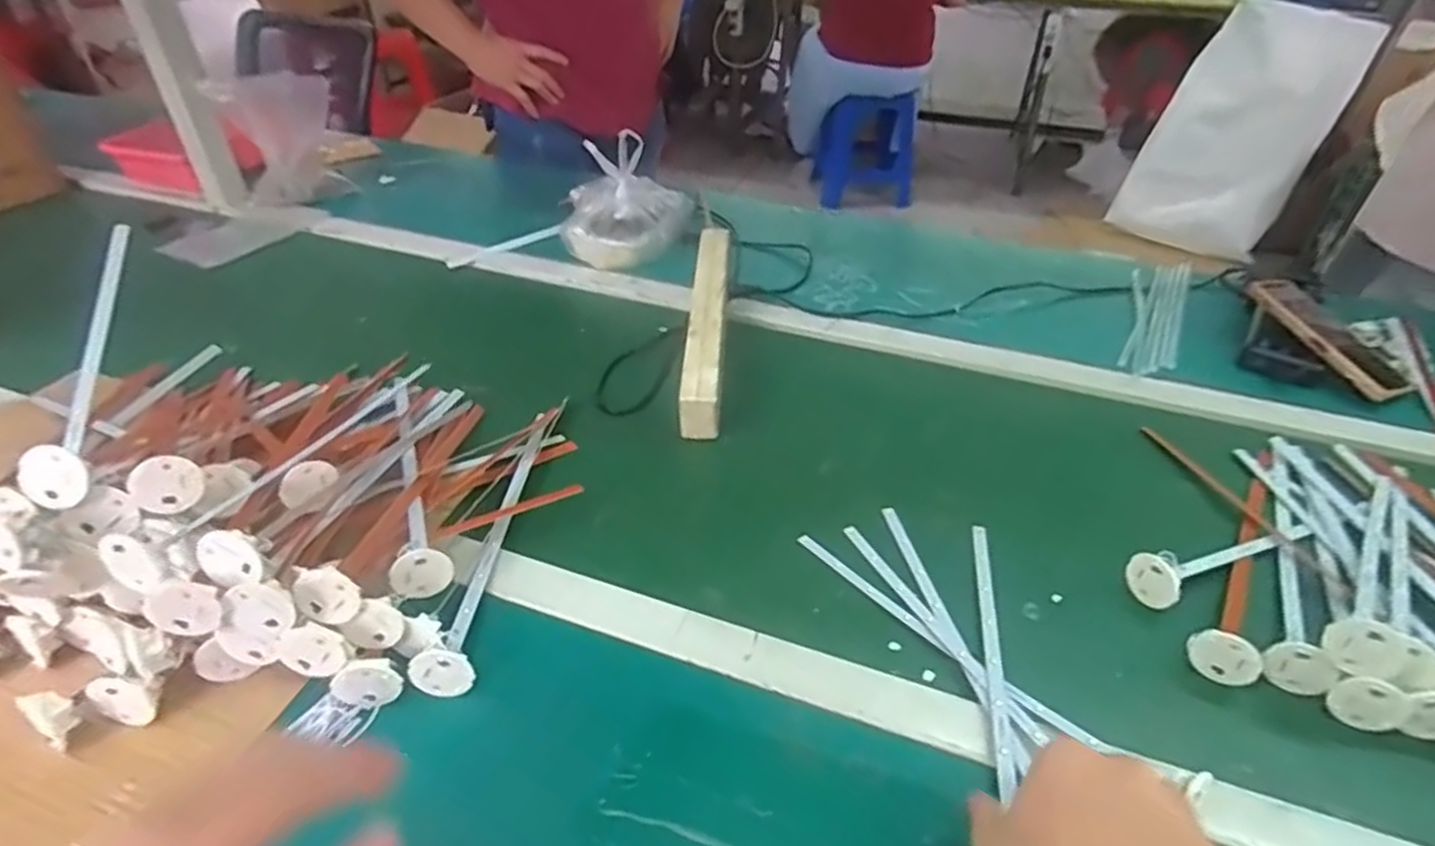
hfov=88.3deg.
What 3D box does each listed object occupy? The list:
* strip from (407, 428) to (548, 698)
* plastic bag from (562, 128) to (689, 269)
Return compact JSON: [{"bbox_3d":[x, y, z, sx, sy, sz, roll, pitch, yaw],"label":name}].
[{"bbox_3d":[-0.168,0.079,0.556,0.031,0.029,0.262,2,38,1],"label":"strip"},{"bbox_3d":[-0.118,-0.295,0.964,0.169,0.134,0.171,-1,38,-3],"label":"plastic bag"}]

